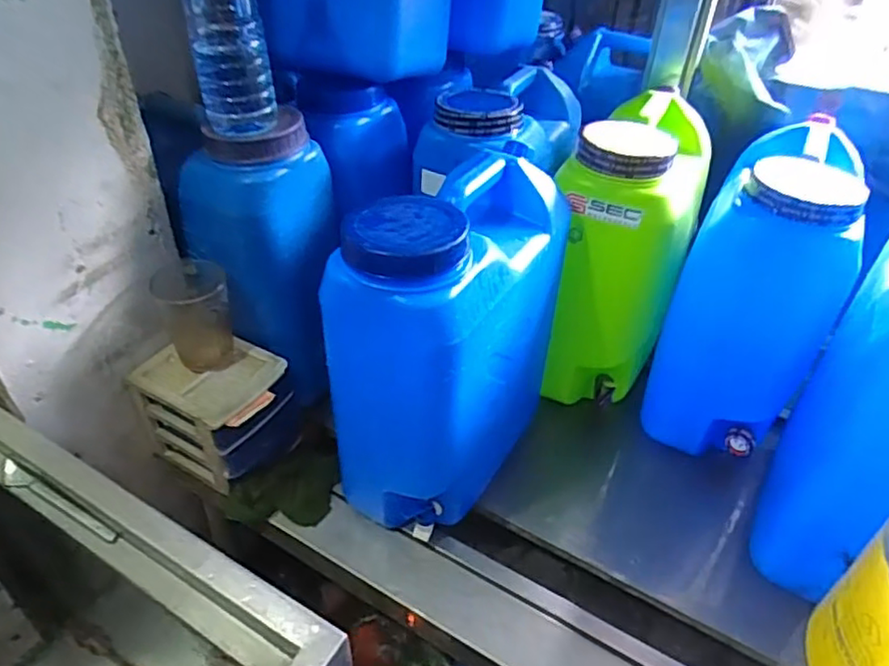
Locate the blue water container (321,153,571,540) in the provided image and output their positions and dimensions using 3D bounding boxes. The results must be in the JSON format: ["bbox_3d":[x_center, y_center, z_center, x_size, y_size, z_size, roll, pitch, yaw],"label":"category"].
[{"bbox_3d":[0.006,0.008,0.768,0.170,0.388,0.281,21,43,21],"label":"blue water container"}]

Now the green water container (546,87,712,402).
[{"bbox_3d":[0.257,-0.115,0.939,0.168,0.397,0.295,16,42,16],"label":"green water container"}]

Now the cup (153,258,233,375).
[{"bbox_3d":[-0.320,-0.021,0.836,0.084,0.128,0.099,-12,42,-17],"label":"cup"}]

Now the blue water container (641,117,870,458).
[{"bbox_3d":[0.431,-0.076,0.897,0.195,0.406,0.298,21,43,21],"label":"blue water container"}]

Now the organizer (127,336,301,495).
[{"bbox_3d":[-0.306,0.107,0.873,0.179,0.144,0.142,24,45,24],"label":"organizer"}]

